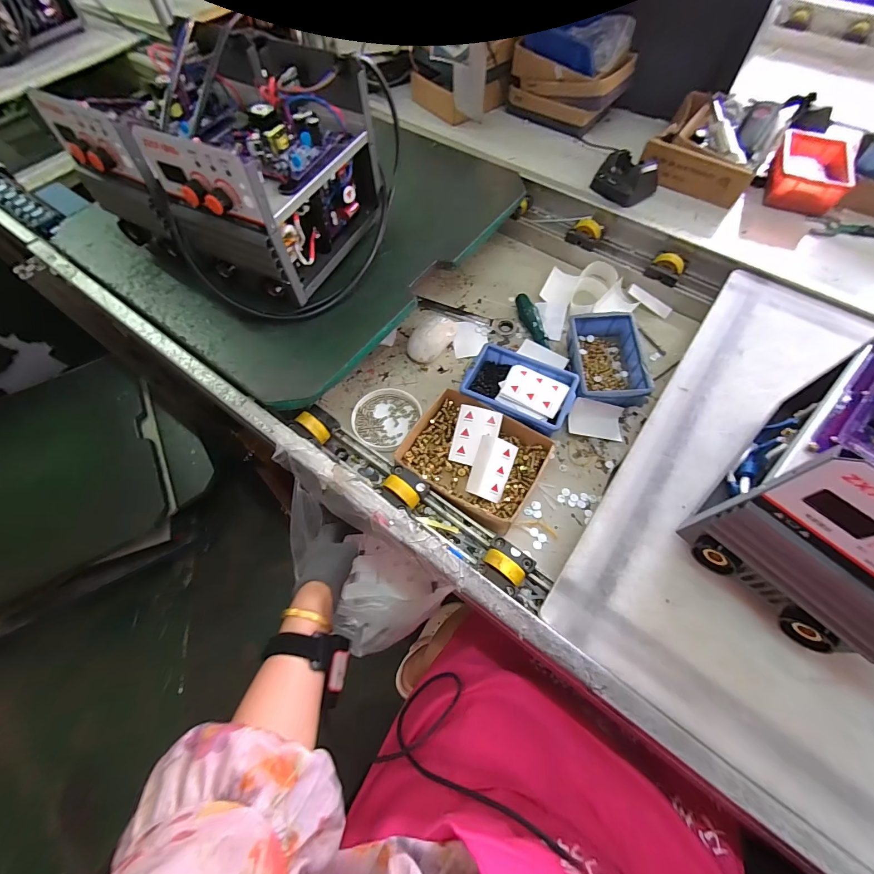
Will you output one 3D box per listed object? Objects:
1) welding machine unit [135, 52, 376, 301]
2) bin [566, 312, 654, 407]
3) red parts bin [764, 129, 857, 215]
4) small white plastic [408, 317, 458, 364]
[{"bbox_3d":[-0.210,-0.347,0.530,0.178,0.194,0.285,25,66,13],"label":"welding machine unit"},{"bbox_3d":[0.246,-0.116,0.565,0.101,0.049,0.142,-1,63,1],"label":"bin"},{"bbox_3d":[0.607,-0.433,0.631,0.107,0.050,0.151,26,67,14],"label":"red parts bin"},{"bbox_3d":[-0.010,-0.160,0.609,0.052,0.028,0.089,30,68,15],"label":"small white plastic"}]

